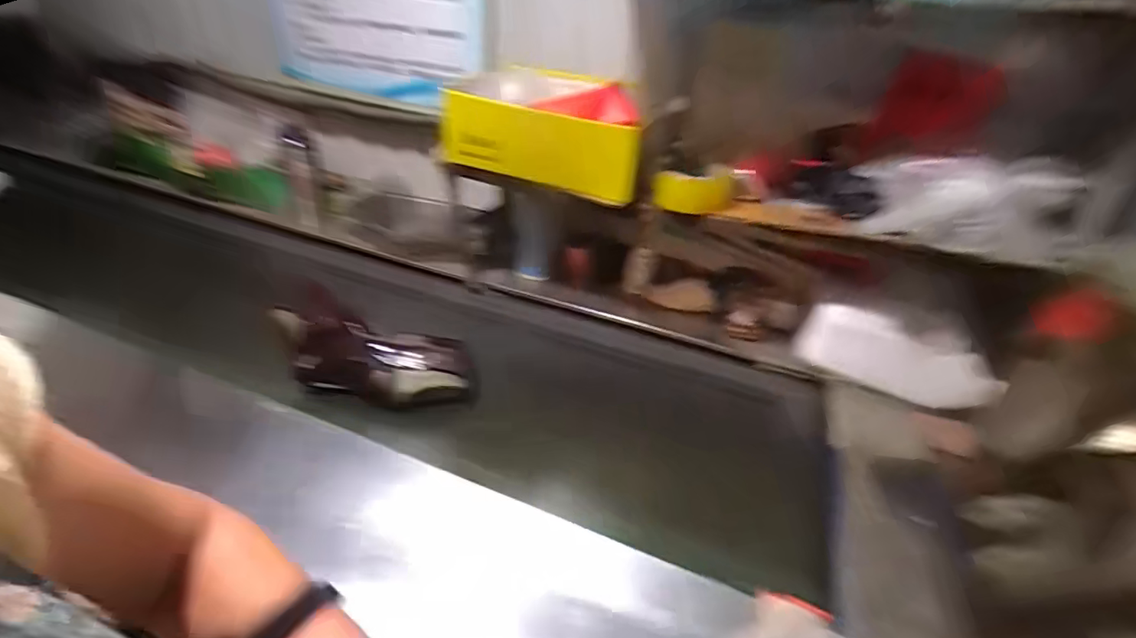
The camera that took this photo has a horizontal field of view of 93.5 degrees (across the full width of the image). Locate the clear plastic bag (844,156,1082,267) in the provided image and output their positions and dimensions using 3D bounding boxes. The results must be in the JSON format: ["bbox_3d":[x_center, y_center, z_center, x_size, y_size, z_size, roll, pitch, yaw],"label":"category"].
[{"bbox_3d":[0.577,-0.160,0.758,0.305,0.106,0.146,11,35,10],"label":"clear plastic bag"}]

